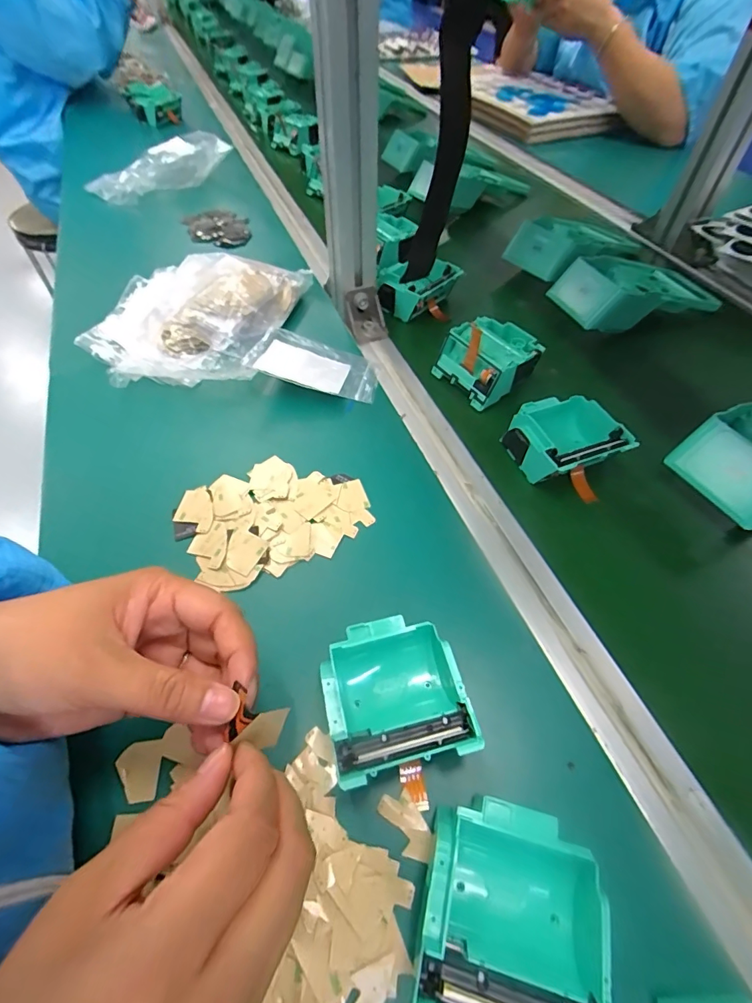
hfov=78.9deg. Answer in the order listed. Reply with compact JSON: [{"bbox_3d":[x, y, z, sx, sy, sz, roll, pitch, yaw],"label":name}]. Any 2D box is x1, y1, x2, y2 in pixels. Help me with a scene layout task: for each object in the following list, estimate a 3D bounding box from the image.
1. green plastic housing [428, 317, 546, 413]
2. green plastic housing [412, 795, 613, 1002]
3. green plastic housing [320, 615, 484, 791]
[{"bbox_3d":[0.108,-0.135,0.437,0.076,0.040,0.078,-29,59,-20],"label":"green plastic housing"},{"bbox_3d":[0.060,0.181,0.200,0.078,0.038,0.077,12,54,8],"label":"green plastic housing"},{"bbox_3d":[0.008,0.108,0.255,0.071,0.037,0.076,-11,54,-9],"label":"green plastic housing"}]

